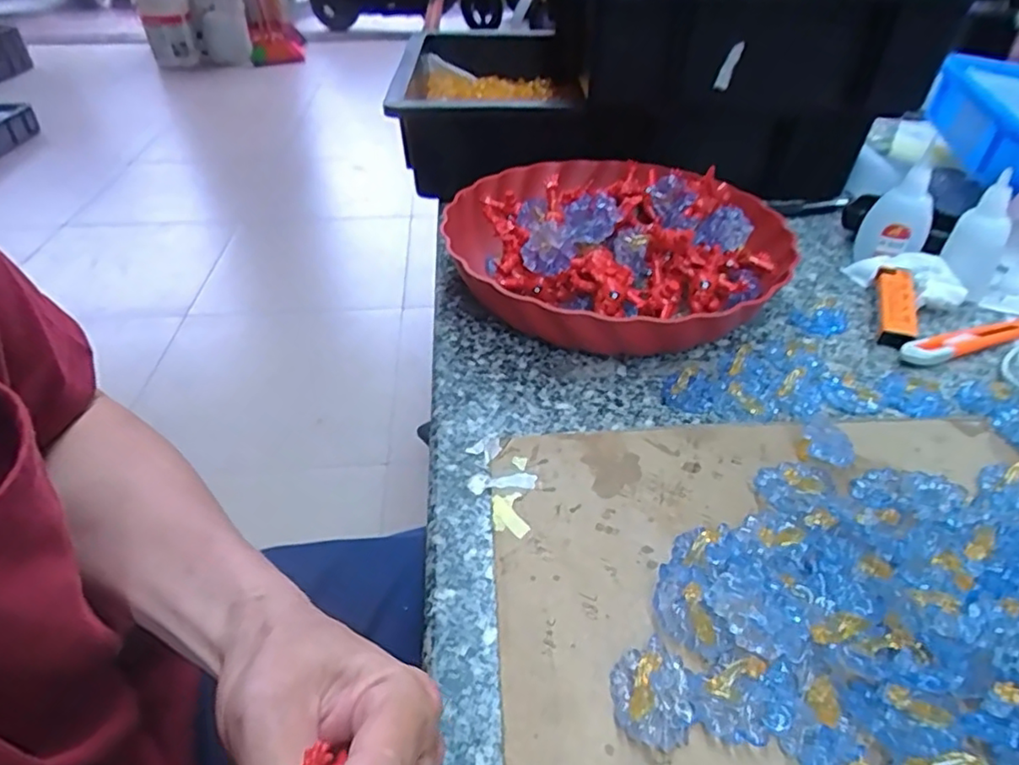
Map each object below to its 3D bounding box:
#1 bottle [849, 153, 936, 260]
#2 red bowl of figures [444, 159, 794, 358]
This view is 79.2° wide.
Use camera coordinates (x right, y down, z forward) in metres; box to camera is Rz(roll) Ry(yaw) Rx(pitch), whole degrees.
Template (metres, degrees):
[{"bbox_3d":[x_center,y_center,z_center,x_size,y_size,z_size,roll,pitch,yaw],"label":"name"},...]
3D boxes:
[{"bbox_3d":[0.303,-0.128,0.480,0.045,0.085,0.034,19,43,22],"label":"bottle"},{"bbox_3d":[0.070,-0.102,0.443,0.233,0.082,0.224,0,39,0],"label":"red bowl of figures"}]

